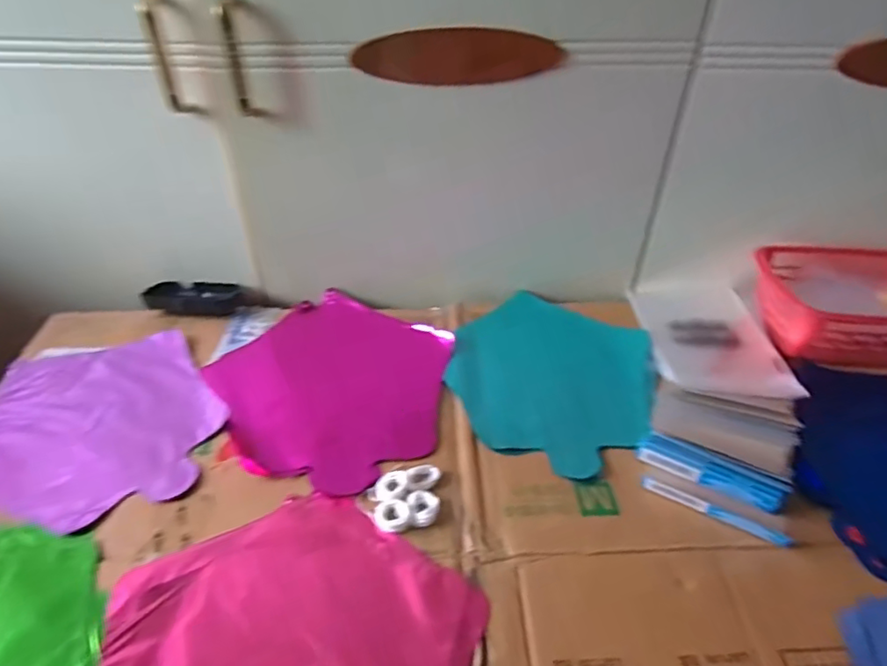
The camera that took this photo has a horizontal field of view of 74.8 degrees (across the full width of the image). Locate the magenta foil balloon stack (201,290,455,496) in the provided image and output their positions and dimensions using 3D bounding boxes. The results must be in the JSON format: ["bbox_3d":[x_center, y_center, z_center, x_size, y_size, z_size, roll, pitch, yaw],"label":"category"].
[{"bbox_3d":[-0.110,0.045,0.590,0.240,0.004,0.232,21,45,21],"label":"magenta foil balloon stack"}]

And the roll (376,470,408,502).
[{"bbox_3d":[-0.044,0.129,0.493,0.027,0.009,0.027,1,41,-1],"label":"roll"}]

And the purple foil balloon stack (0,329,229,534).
[{"bbox_3d":[-0.331,0.084,0.547,0.225,0.009,0.221,-13,44,-16],"label":"purple foil balloon stack"}]

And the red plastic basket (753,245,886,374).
[{"bbox_3d":[0.463,-0.038,0.647,0.227,0.068,0.158,8,42,8],"label":"red plastic basket"}]

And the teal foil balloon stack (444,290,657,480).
[{"bbox_3d":[0.109,0.039,0.596,0.201,0.011,0.214,17,44,17],"label":"teal foil balloon stack"}]

